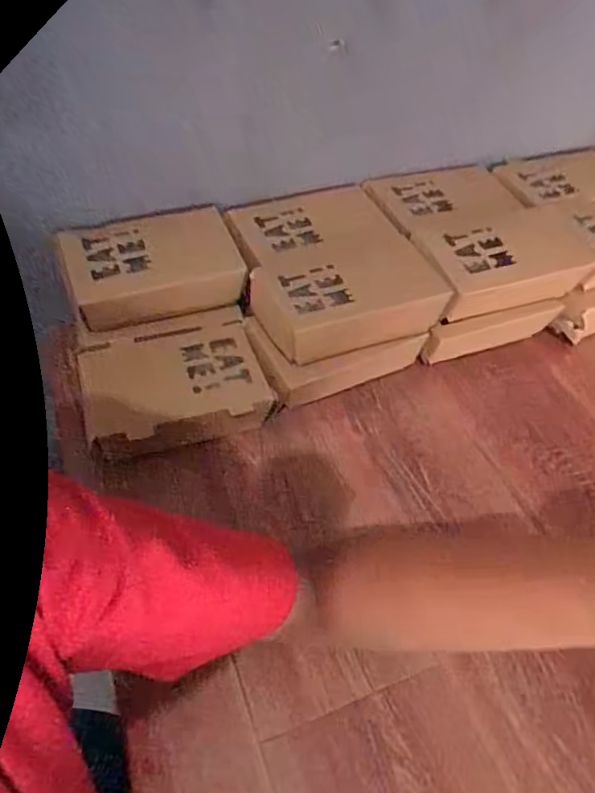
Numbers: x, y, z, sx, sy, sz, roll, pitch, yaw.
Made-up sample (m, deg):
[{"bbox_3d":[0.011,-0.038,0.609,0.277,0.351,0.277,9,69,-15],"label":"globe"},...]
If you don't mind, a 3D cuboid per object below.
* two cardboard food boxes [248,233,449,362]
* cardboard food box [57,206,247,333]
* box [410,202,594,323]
[{"bbox_3d":[0.029,-0.119,0.544,0.154,0.056,0.184,-13,51,-16],"label":"two cardboard food boxes"},{"bbox_3d":[-0.132,-0.120,0.533,0.147,0.051,0.089,-12,49,-16],"label":"cardboard food box"},{"bbox_3d":[0.202,-0.129,0.557,0.171,0.057,0.092,-12,50,-17],"label":"box"}]

